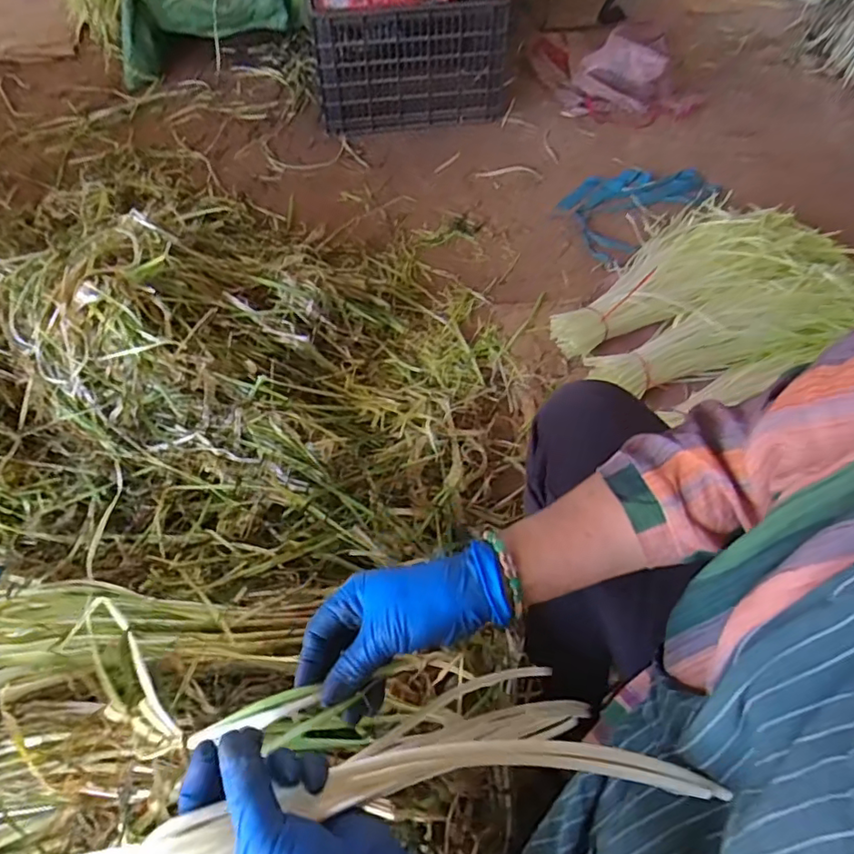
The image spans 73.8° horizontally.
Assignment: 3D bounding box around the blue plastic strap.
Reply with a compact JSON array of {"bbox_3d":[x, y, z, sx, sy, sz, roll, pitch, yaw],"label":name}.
[{"bbox_3d":[0.493,-0.551,1.355,0.467,0.036,0.251,-36,63,-22],"label":"blue plastic strap"}]

